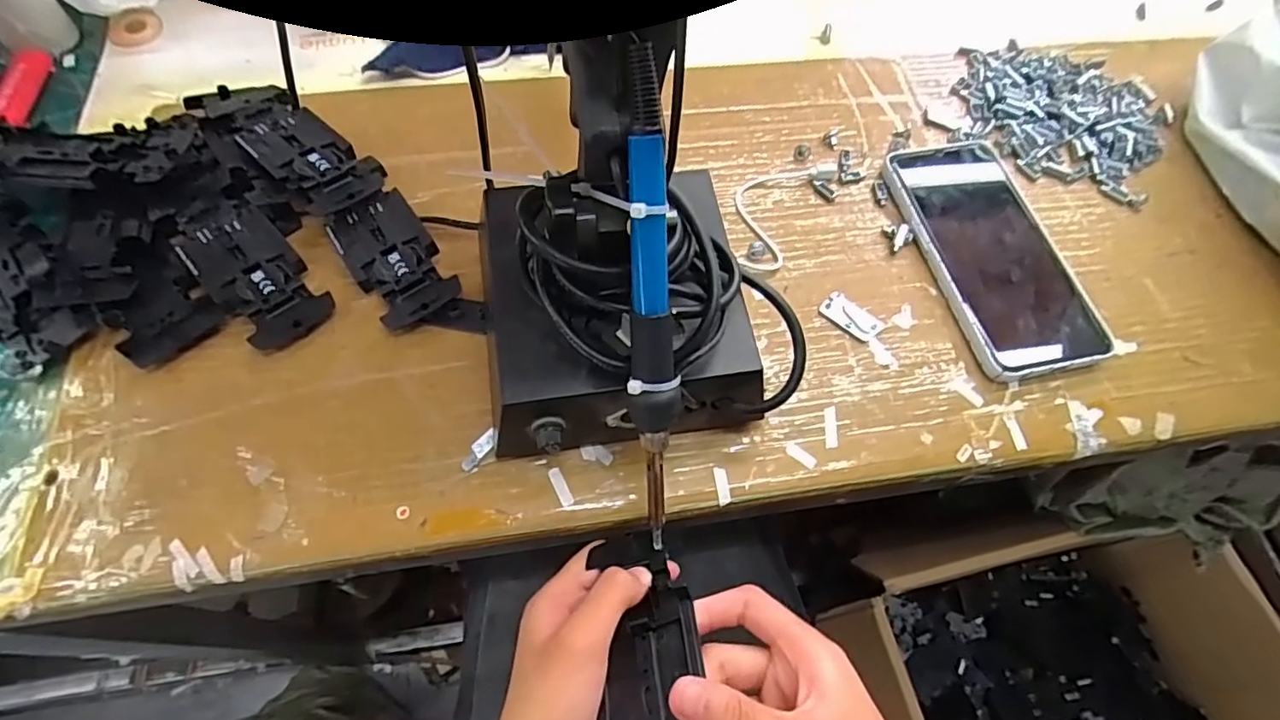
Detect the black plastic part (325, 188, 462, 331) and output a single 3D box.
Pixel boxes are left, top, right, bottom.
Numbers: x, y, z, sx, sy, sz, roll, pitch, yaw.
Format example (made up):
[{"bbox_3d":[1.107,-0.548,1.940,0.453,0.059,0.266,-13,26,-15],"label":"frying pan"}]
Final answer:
[{"bbox_3d":[-0.141,-0.058,0.347,0.047,0.017,0.087,-31,68,-17],"label":"black plastic part"}]

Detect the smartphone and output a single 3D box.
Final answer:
[{"bbox_3d":[0.216,-0.067,0.372,0.081,0.015,0.161,-8,63,-7],"label":"smartphone"}]

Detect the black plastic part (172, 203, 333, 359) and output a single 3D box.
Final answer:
[{"bbox_3d":[-0.218,-0.050,0.339,0.105,0.016,0.047,40,68,16],"label":"black plastic part"}]

